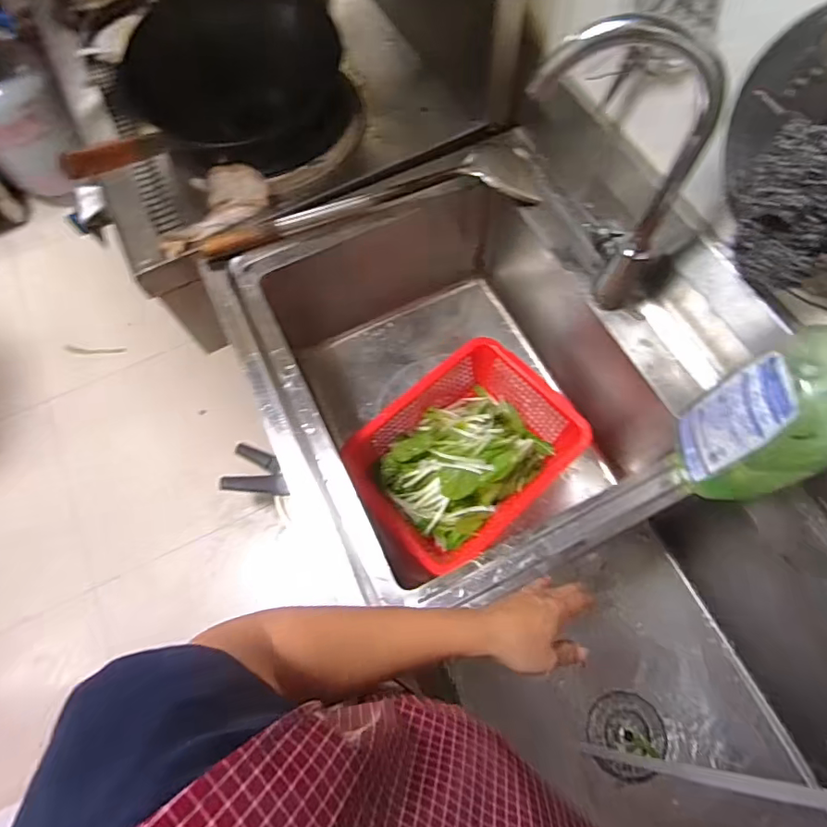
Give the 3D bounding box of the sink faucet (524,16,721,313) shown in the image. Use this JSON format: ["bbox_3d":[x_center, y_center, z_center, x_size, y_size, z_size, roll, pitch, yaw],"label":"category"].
[{"bbox_3d":[0.215,-0.261,0.598,0.189,0.339,0.066,24,72,10],"label":"sink faucet"}]

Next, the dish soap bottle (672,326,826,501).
[{"bbox_3d":[0.365,0.008,0.499,0.108,0.274,0.087,10,70,5],"label":"dish soap bottle"}]

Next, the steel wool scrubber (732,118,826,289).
[{"bbox_3d":[0.357,-0.189,0.495,0.057,0.144,0.111,-37,73,-11],"label":"steel wool scrubber"}]

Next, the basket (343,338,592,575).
[{"bbox_3d":[0.084,0.064,0.852,0.345,0.108,0.263,-41,74,-12],"label":"basket"}]

